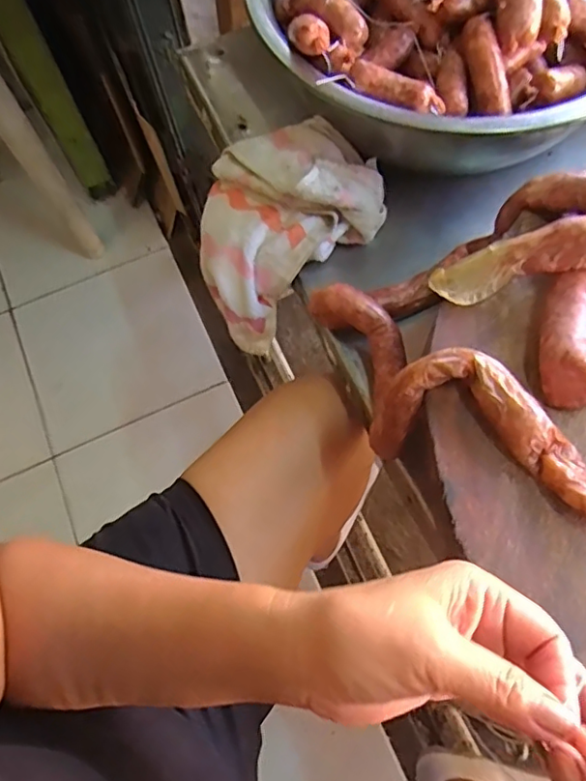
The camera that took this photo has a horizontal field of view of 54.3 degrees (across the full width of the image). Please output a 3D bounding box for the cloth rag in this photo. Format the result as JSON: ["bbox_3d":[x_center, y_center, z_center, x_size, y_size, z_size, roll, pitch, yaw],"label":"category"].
[{"bbox_3d":[-0.026,-0.158,0.544,0.156,0.063,0.208,45,109,7],"label":"cloth rag"}]

